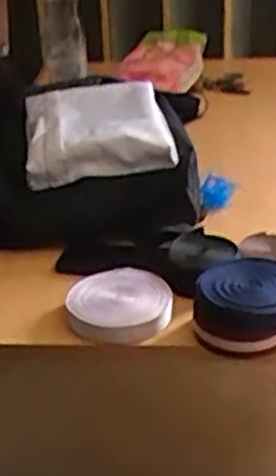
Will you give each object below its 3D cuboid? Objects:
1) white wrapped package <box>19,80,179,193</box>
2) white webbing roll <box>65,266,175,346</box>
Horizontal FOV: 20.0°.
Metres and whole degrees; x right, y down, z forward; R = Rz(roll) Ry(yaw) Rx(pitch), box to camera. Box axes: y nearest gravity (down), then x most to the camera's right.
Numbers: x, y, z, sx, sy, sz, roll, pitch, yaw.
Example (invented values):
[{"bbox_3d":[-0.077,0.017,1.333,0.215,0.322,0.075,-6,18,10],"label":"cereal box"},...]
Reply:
[{"bbox_3d":[-0.066,-0.169,1.206,0.218,0.066,0.236,-7,28,-8],"label":"white wrapped package"},{"bbox_3d":[-0.022,0.081,0.959,0.129,0.030,0.129,-2,28,1],"label":"white webbing roll"}]

